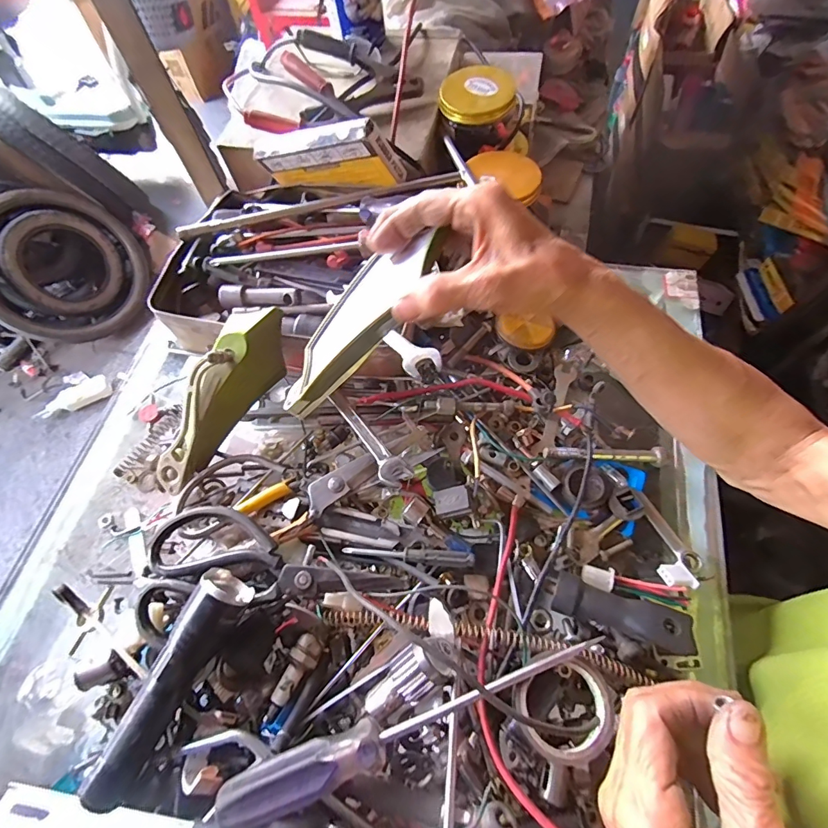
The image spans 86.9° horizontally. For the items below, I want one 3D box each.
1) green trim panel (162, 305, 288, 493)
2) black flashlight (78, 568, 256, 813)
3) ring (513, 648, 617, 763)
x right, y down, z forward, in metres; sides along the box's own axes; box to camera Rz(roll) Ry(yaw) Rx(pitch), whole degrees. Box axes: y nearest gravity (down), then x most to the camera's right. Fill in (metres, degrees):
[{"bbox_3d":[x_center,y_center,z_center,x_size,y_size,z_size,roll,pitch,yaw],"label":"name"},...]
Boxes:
[{"bbox_3d":[-0.158,-0.014,0.349,0.049,0.055,0.168,29,88,16],"label":"green trim panel"},{"bbox_3d":[-0.154,0.172,0.272,0.031,0.032,0.144,28,82,16],"label":"black flashlight"},{"bbox_3d":[0.088,0.170,0.255,0.051,0.016,0.053,-1,63,2],"label":"ring"}]

